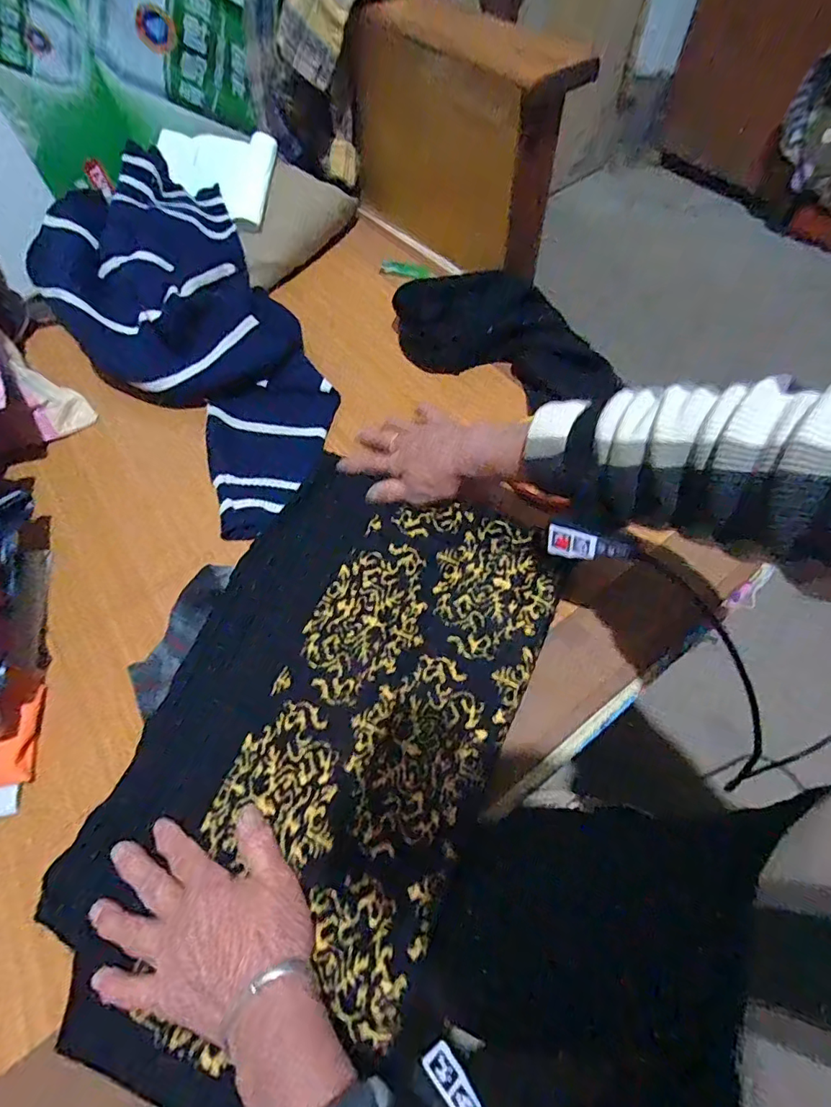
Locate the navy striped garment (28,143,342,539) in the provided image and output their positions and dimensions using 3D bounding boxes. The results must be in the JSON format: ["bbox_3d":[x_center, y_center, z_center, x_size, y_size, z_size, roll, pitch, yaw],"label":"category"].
[{"bbox_3d":[-0.267,-0.285,0.609,0.256,0.101,0.552,-35,66,-16],"label":"navy striped garment"}]

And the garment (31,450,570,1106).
[{"bbox_3d":[-0.080,0.135,0.402,0.279,0.056,0.476,22,64,13],"label":"garment"}]

